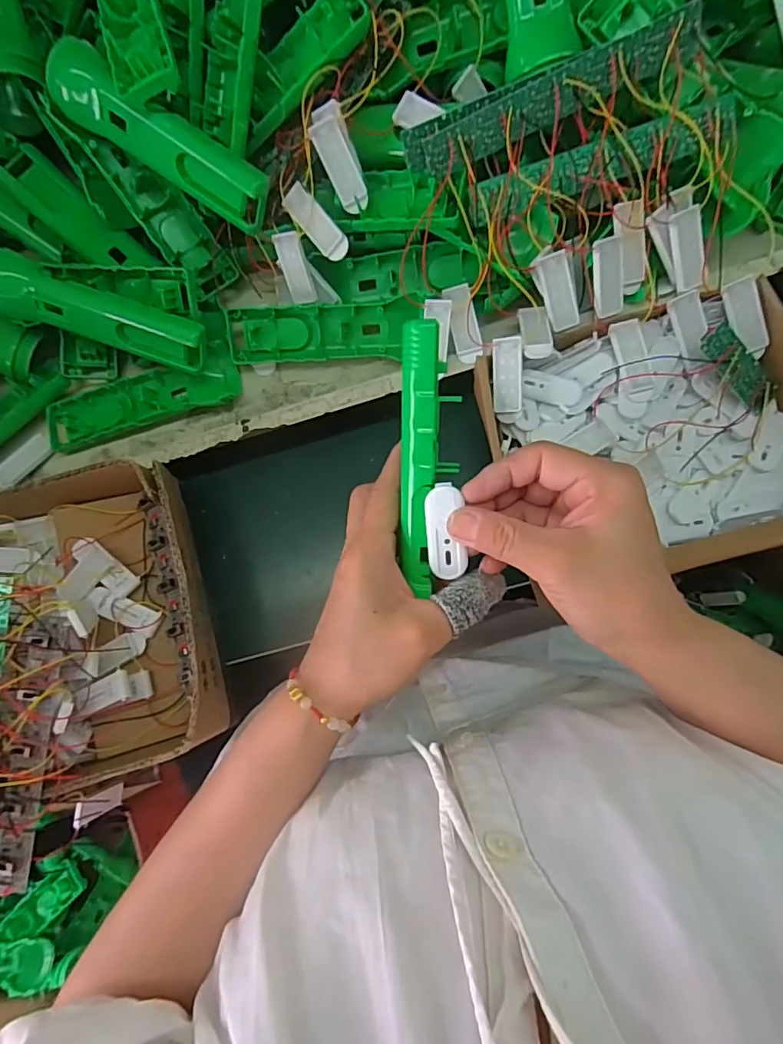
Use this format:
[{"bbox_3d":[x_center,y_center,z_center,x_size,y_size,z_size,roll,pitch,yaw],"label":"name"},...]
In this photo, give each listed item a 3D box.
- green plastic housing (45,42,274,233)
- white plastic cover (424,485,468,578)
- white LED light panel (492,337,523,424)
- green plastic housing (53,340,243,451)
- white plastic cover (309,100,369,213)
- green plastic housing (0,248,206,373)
[{"bbox_3d":[-0.161,-0.265,0.369,0.159,0.043,0.017,31,44,-7],"label":"green plastic housing"},{"bbox_3d":[0.027,0.005,0.264,0.019,0.004,0.049,-5,107,5],"label":"white plastic cover"},{"bbox_3d":[0.081,-0.099,0.369,0.019,0.007,0.056,-2,102,6],"label":"white LED light panel"},{"bbox_3d":[-0.206,-0.100,0.438,0.163,0.023,0.044,-15,81,4],"label":"green plastic housing"},{"bbox_3d":[-0.036,-0.255,0.372,0.026,0.010,0.068,-21,108,3],"label":"white plastic cover"},{"bbox_3d":[-0.222,-0.158,0.398,0.162,0.035,0.038,17,84,-6],"label":"green plastic housing"}]

